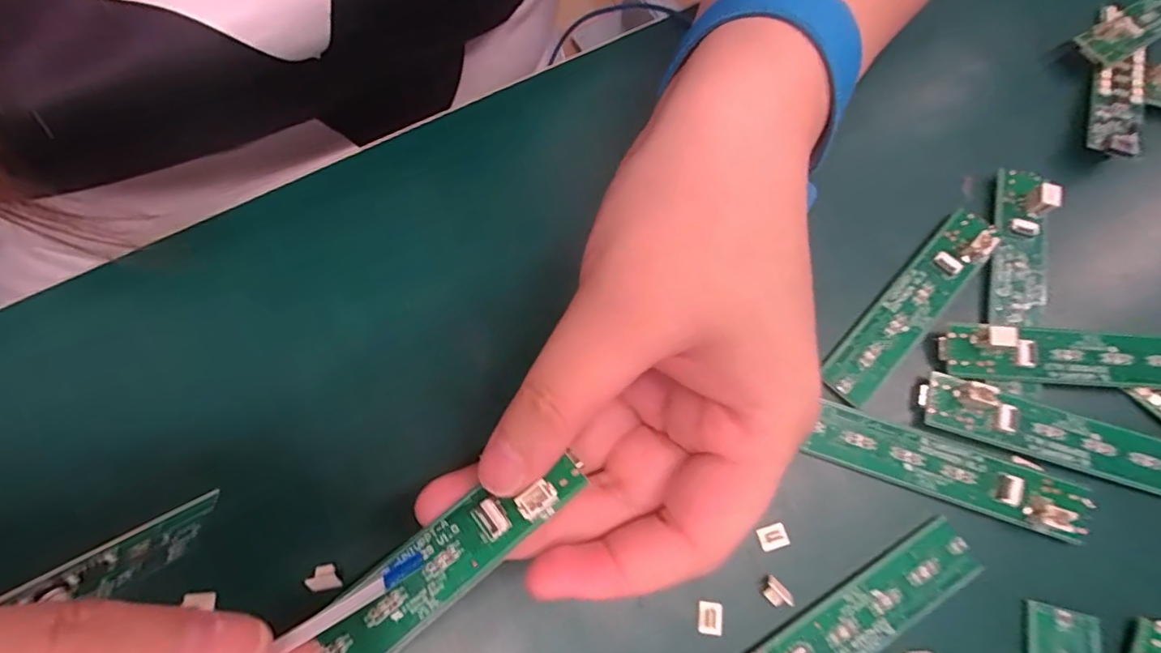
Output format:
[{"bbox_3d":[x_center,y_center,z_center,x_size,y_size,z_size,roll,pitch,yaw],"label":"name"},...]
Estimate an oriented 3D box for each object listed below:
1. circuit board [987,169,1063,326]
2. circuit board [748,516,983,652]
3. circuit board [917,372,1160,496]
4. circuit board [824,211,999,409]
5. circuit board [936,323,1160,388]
[{"bbox_3d":[0.148,-0.029,0.186,0.016,0.012,0.058,13,73,1],"label":"circuit board"},{"bbox_3d":[0.074,0.080,0.150,0.082,0.008,0.017,-29,77,-11],"label":"circuit board"},{"bbox_3d":[0.145,0.032,0.167,0.082,0.011,0.019,16,73,2],"label":"circuit board"},{"bbox_3d":[0.107,-0.009,0.178,0.016,0.009,0.078,43,76,9],"label":"circuit board"},{"bbox_3d":[0.154,0.009,0.170,0.080,0.012,0.016,4,73,-2],"label":"circuit board"}]

